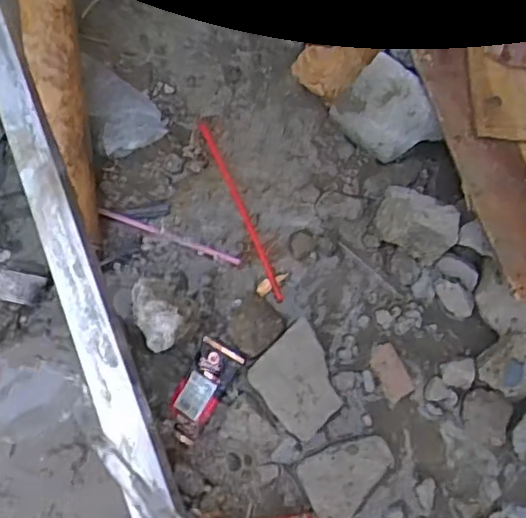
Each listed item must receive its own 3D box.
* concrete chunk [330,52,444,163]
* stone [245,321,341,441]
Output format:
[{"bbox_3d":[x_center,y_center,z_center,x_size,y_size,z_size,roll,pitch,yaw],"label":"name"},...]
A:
[{"bbox_3d":[0.150,-0.170,0.754,0.097,0.061,0.117,-43,80,-13],"label":"concrete chunk"},{"bbox_3d":[0.041,0.131,0.672,0.087,0.015,0.097,-41,79,-12],"label":"stone"}]

